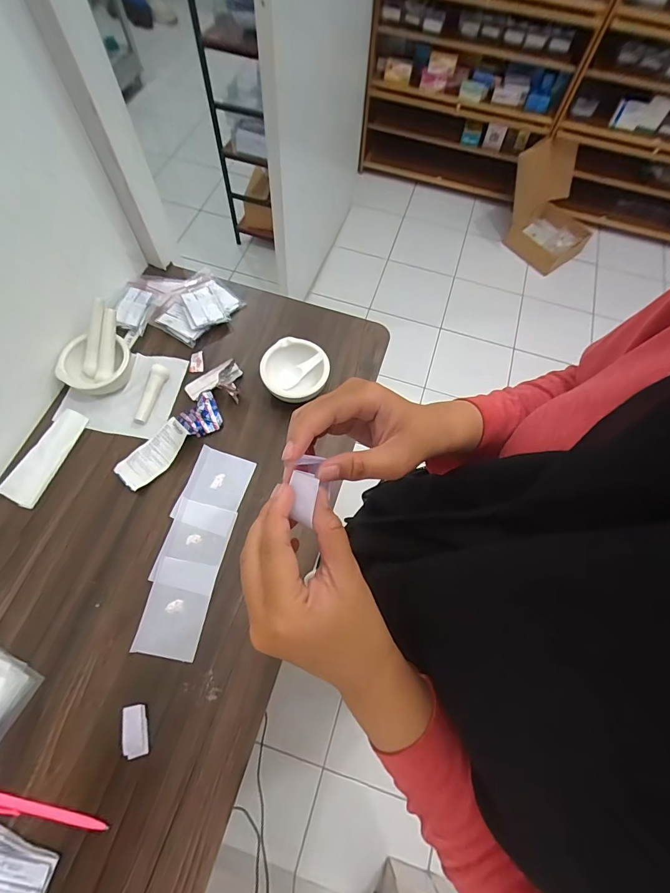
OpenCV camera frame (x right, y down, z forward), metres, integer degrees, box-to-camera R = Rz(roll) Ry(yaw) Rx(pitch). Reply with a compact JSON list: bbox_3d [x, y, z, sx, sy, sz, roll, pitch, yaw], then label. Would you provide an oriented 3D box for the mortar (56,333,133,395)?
[{"bbox_3d":[-0.355,-0.121,0.588,0.078,0.044,0.090,16,66,5],"label":"mortar"}]

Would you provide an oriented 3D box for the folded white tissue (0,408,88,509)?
[{"bbox_3d":[-0.400,0.013,0.549,0.052,0.009,0.139,27,72,5],"label":"folded white tissue"}]

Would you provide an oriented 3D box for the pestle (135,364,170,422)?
[{"bbox_3d":[-0.272,-0.081,0.588,0.024,0.019,0.090,9,66,2],"label":"pestle"}]

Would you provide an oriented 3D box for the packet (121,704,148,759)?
[{"bbox_3d":[-0.218,0.311,0.431,0.024,0.010,0.049,-9,67,-7],"label":"packet"}]

